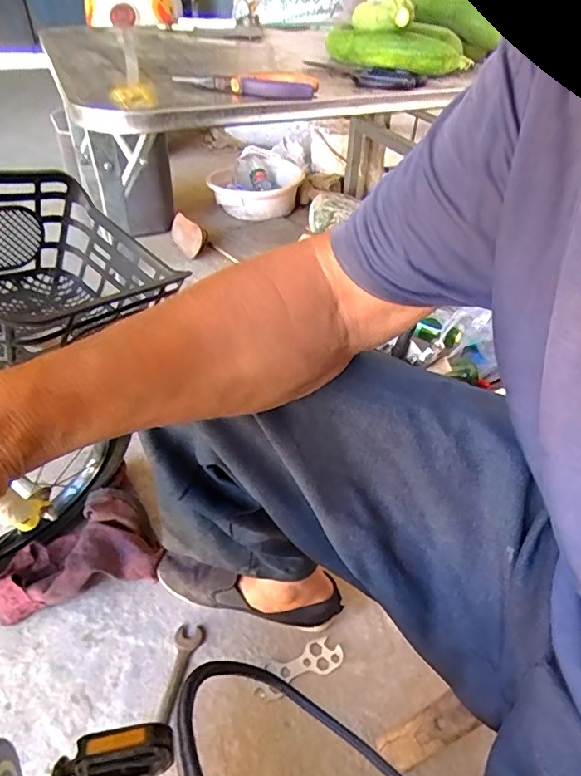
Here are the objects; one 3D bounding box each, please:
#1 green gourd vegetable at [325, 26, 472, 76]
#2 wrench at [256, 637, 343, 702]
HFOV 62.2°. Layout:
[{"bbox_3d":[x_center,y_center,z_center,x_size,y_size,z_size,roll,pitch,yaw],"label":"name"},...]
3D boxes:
[{"bbox_3d":[0.147,-0.522,0.741,0.061,0.047,0.256,-33,54,-33],"label":"green gourd vegetable"},{"bbox_3d":[0.013,0.360,0.624,0.116,0.008,0.041,-15,46,-18],"label":"wrench"}]

